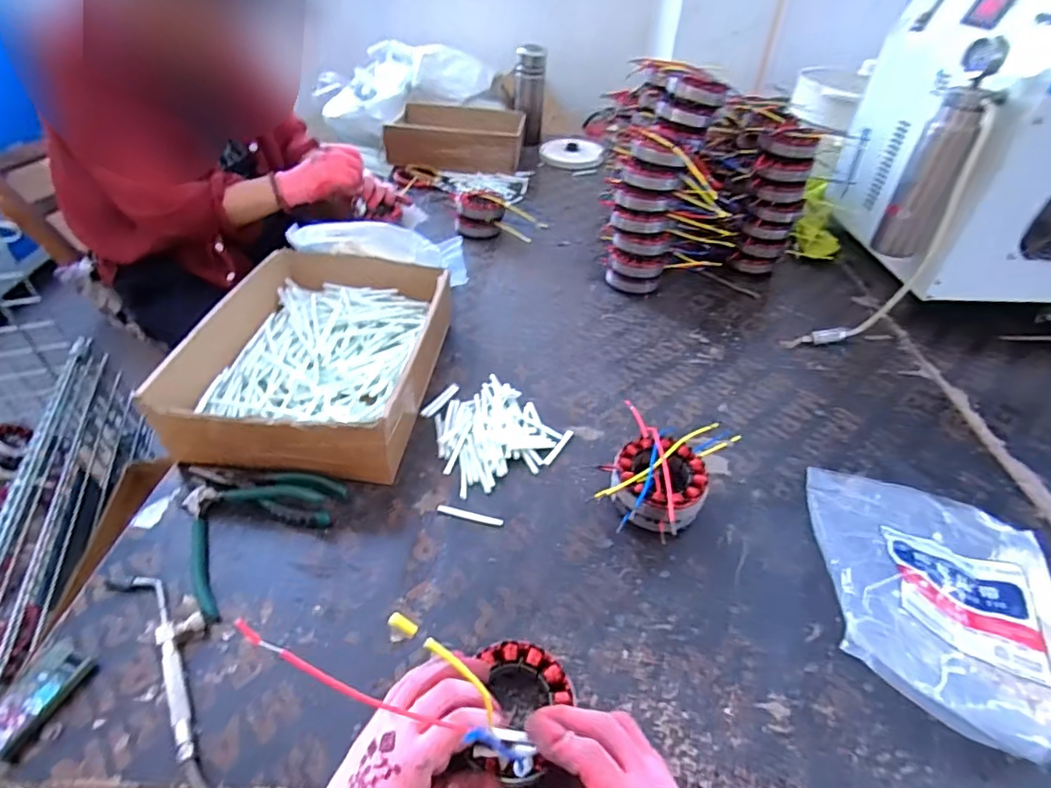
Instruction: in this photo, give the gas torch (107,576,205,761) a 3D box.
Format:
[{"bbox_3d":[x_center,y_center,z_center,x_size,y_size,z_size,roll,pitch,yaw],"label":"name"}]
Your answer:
[{"bbox_3d":[-0.278,0.192,0.409,0.046,0.012,0.179,-32,52,-33],"label":"gas torch"}]

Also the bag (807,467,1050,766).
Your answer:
[{"bbox_3d":[0.366,0.163,0.456,0.198,0.059,0.248,17,44,16],"label":"bag"}]

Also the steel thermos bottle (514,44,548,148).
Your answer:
[{"bbox_3d":[0.010,-0.752,1.343,0.077,0.235,0.058,1,42,-2],"label":"steel thermos bottle"}]

